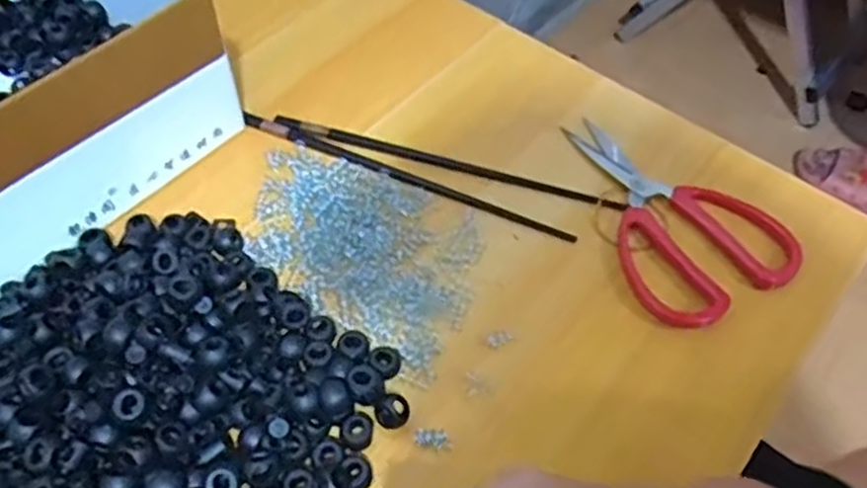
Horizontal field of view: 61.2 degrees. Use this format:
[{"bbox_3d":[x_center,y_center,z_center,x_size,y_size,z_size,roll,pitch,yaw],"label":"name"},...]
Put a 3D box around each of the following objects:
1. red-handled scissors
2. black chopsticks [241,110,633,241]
[{"bbox_3d":[0.140,-0.024,0.460,0.106,0.014,0.161,-24,59,-17],"label":"red-handled scissors"},{"bbox_3d":[-0.006,-0.048,0.467,0.246,0.005,0.038,17,56,10],"label":"black chopsticks"}]

